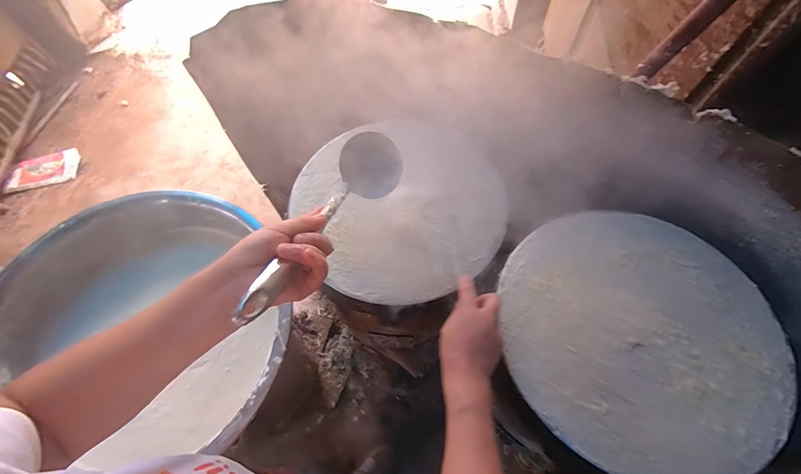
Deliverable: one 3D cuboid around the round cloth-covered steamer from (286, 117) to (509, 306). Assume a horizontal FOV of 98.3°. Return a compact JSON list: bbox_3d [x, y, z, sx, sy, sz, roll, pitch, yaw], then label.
[{"bbox_3d":[0.009,-0.071,0.588,0.341,0.029,0.337,-1,63,3],"label":"round cloth-covered steamer"}]

